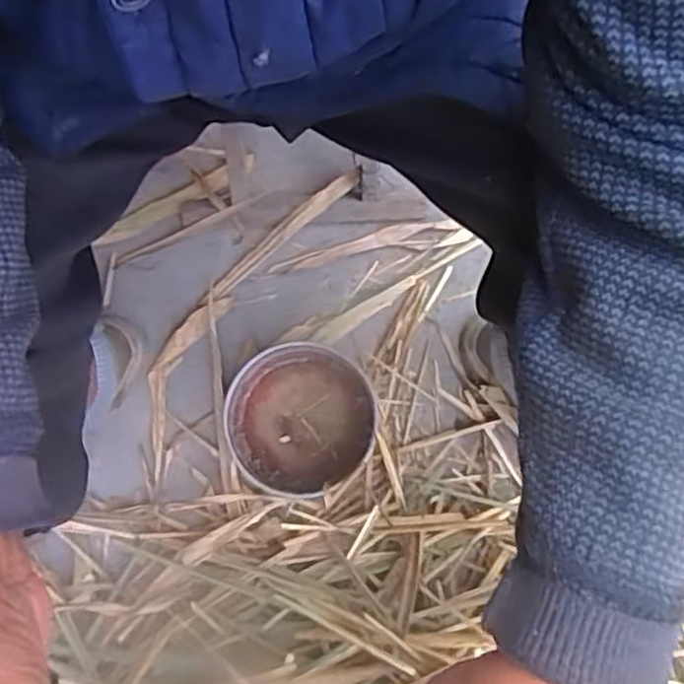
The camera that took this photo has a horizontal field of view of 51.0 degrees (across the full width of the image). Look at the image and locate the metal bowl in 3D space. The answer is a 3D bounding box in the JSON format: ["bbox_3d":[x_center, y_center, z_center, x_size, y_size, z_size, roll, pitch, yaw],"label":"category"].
[{"bbox_3d":[-0.044,0.087,0.789,0.155,0.068,0.157,0,76,1],"label":"metal bowl"}]

